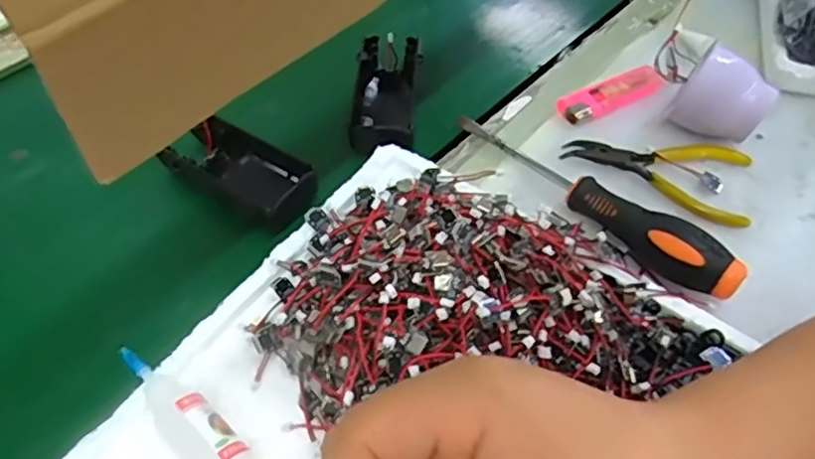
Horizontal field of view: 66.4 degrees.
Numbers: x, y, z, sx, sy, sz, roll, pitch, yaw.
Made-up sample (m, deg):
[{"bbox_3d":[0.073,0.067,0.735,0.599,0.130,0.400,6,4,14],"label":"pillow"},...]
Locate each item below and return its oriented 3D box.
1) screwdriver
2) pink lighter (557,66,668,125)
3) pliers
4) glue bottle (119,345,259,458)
[{"bbox_3d":[0.109,-0.025,0.375,0.025,0.027,0.192,-38,63,-24],"label":"screwdriver"},{"bbox_3d":[0.142,-0.094,0.433,0.076,0.016,0.021,-19,57,-13],"label":"pink lighter"},{"bbox_3d":[0.163,-0.045,0.402,0.116,0.009,0.060,22,57,15],"label":"pliers"},{"bbox_3d":[-0.106,0.085,0.292,0.089,0.022,0.025,37,63,24],"label":"glue bottle"}]

